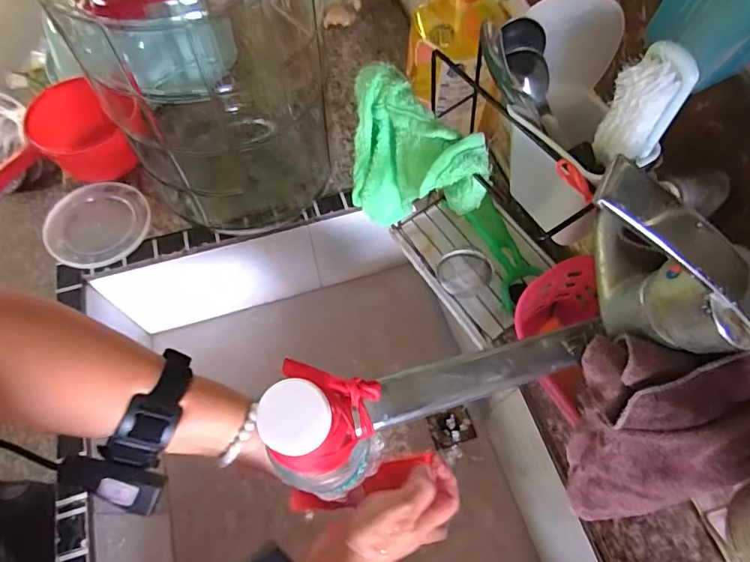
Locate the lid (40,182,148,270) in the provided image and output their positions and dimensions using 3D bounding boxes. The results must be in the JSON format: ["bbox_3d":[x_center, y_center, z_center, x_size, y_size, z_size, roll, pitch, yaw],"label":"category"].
[{"bbox_3d":[-0.377,-0.077,0.634,0.135,0.011,0.127,0,62,0],"label":"lid"}]

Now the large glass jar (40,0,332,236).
[{"bbox_3d":[-0.189,-0.272,0.533,0.237,0.390,0.277,-14,63,-7],"label":"large glass jar"}]

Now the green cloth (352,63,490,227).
[{"bbox_3d":[0.029,-0.089,0.439,0.044,0.177,0.144,-36,68,-17],"label":"green cloth"}]

